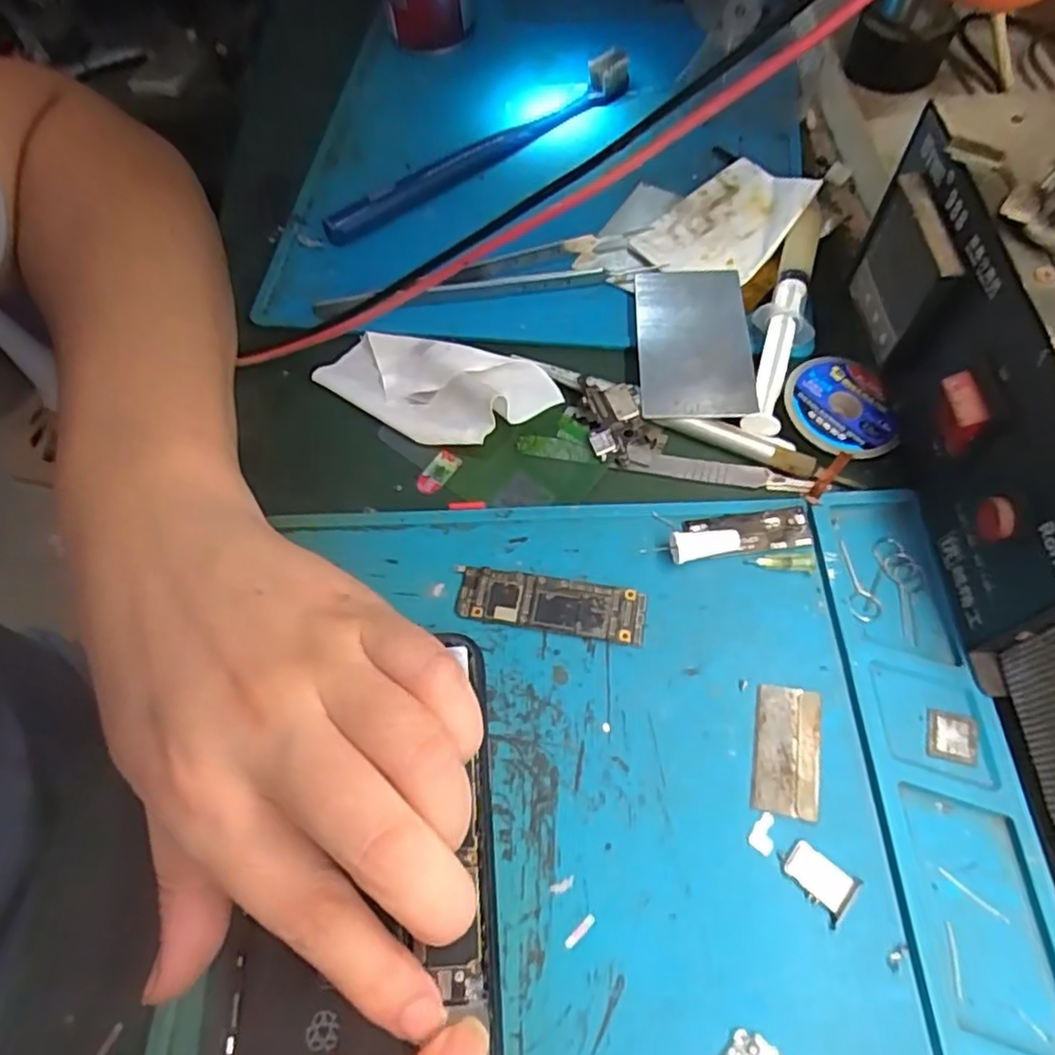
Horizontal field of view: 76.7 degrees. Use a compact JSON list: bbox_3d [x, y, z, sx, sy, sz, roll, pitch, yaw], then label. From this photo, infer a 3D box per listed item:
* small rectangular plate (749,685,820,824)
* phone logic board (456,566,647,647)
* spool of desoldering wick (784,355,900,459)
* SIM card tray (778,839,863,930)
[{"bbox_3d":[0.080,0.068,0.206,0.019,0.004,0.038,10,63,9],"label":"small rectangular plate"},{"bbox_3d":[0.008,0.027,0.231,0.065,0.004,0.019,9,63,9],"label":"phone logic board"},{"bbox_3d":[0.118,-0.045,0.254,0.038,0.011,0.044,-2,62,3],"label":"spool of desoldering wick"},{"bbox_3d":[0.082,0.100,0.189,0.021,0.004,0.014,32,69,19],"label":"SIM card tray"}]

